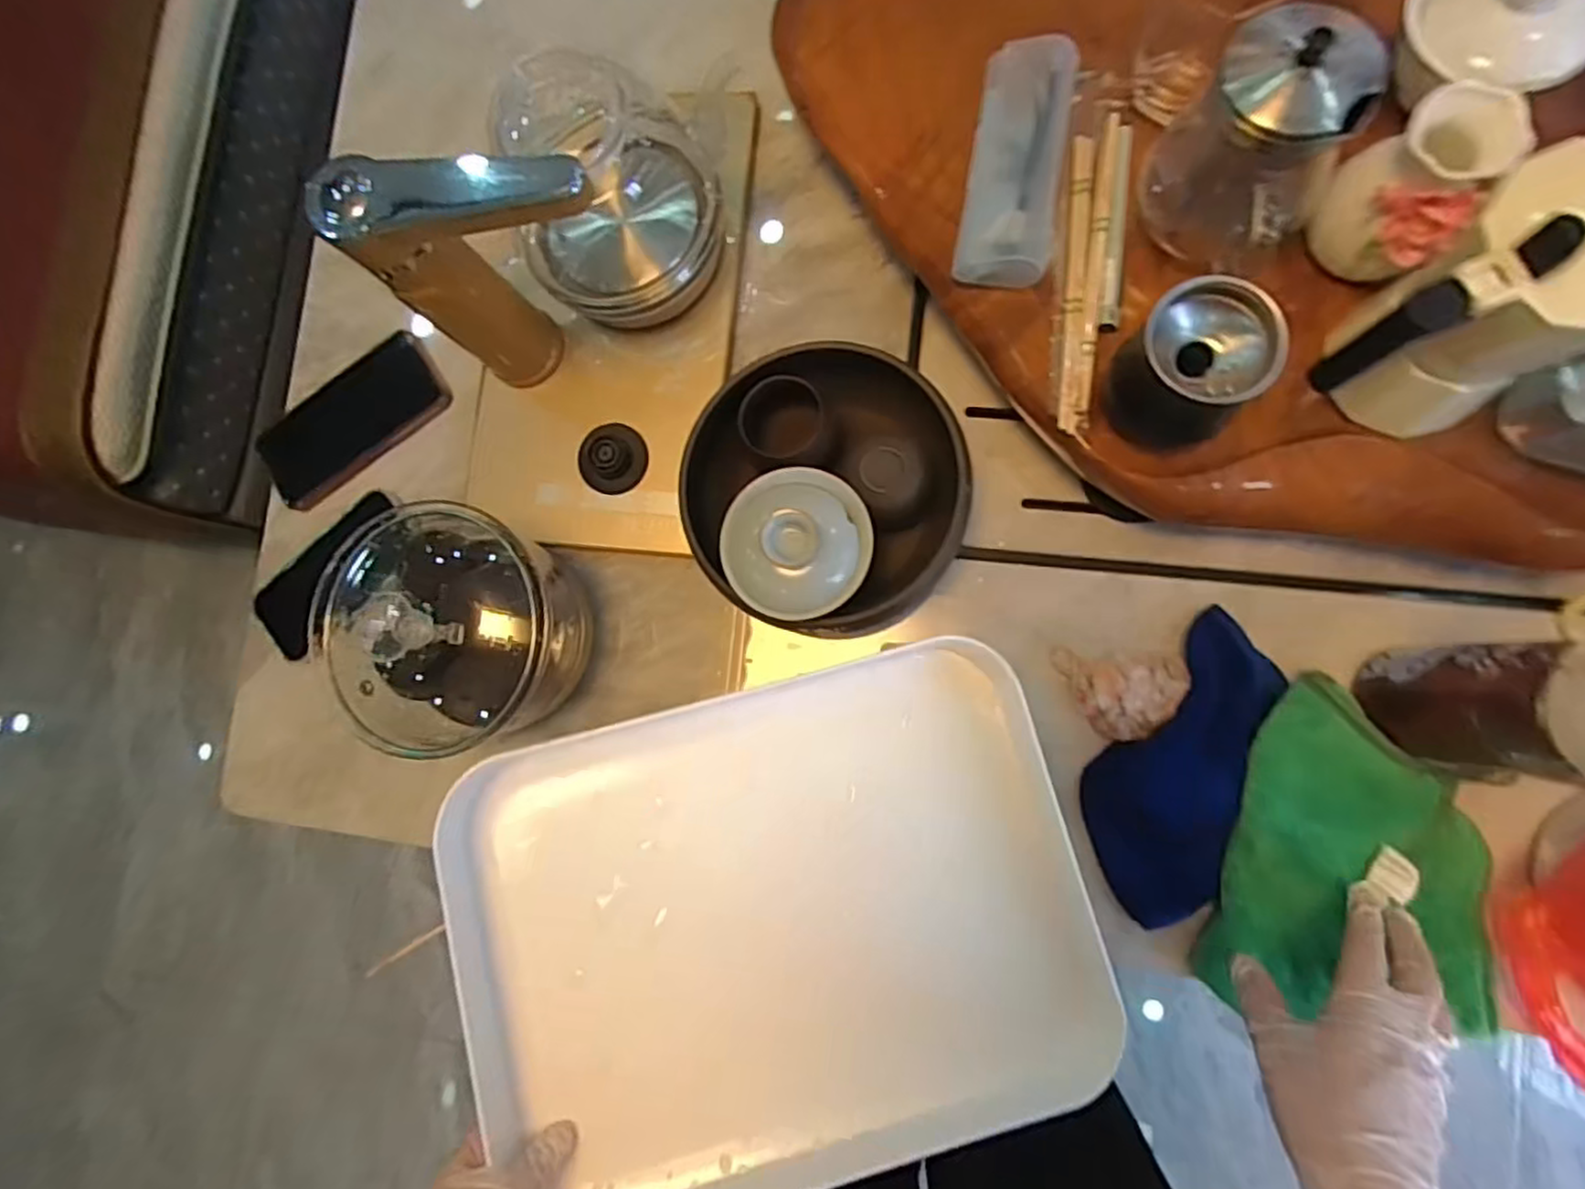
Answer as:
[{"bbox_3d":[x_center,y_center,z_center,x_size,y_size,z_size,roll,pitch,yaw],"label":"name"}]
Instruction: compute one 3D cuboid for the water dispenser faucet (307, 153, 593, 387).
[{"bbox_3d":[-0.172,-0.195,0.464,0.146,0.187,0.055,3,85,8],"label":"water dispenser faucet"}]

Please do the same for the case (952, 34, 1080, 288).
[{"bbox_3d":[0.137,-0.263,0.444,0.055,0.026,0.142,10,86,9],"label":"case"}]

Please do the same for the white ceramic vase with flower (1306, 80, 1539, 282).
[{"bbox_3d":[0.321,-0.213,0.382,0.062,0.073,0.058,-1,85,8],"label":"white ceramic vase with flower"}]

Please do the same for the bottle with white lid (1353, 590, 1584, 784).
[{"bbox_3d":[0.382,0.052,0.369,0.062,0.172,0.090,8,86,9],"label":"bottle with white lid"}]

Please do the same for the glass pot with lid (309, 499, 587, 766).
[{"bbox_3d":[-0.229,0.027,0.498,0.155,0.107,0.150,-1,85,8],"label":"glass pot with lid"}]

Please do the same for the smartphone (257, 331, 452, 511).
[{"bbox_3d":[-0.355,-0.140,0.588,0.156,0.016,0.076,-36,84,-4],"label":"smartphone"}]

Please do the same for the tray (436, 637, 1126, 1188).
[{"bbox_3d":[-0.007,0.186,0.409,0.328,0.052,0.263,-14,78,-3],"label":"tray"}]

